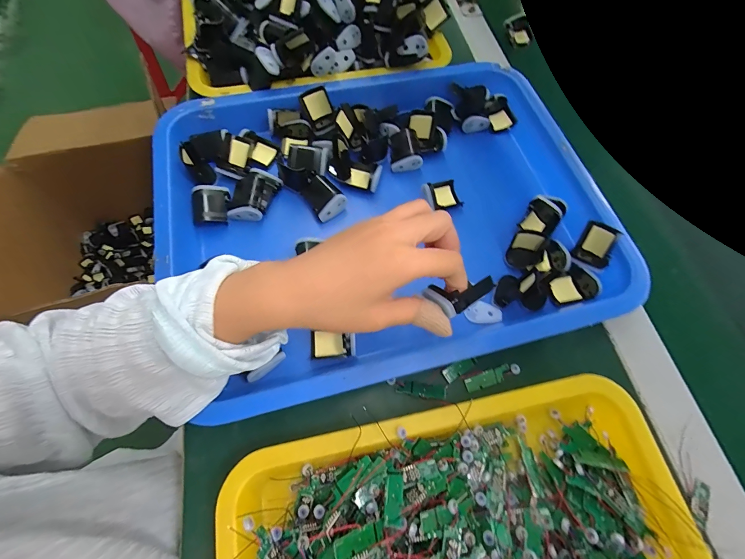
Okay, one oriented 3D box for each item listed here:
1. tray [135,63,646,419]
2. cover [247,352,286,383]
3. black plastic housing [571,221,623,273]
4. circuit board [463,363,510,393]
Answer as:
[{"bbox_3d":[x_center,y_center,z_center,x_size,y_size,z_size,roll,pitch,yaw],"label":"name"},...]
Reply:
[{"bbox_3d":[0.024,-0.071,0.356,0.463,0.071,0.332,-12,68,-8],"label":"tray"},{"bbox_3d":[-0.090,0.075,0.280,0.035,0.019,0.004,-31,71,-28],"label":"cover"},{"bbox_3d":[0.221,-0.034,0.326,0.012,0.042,0.033,-5,30,-31],"label":"black plastic housing"},{"bbox_3d":[0.105,0.089,0.296,0.043,0.004,0.013,-17,68,-9],"label":"circuit board"}]

